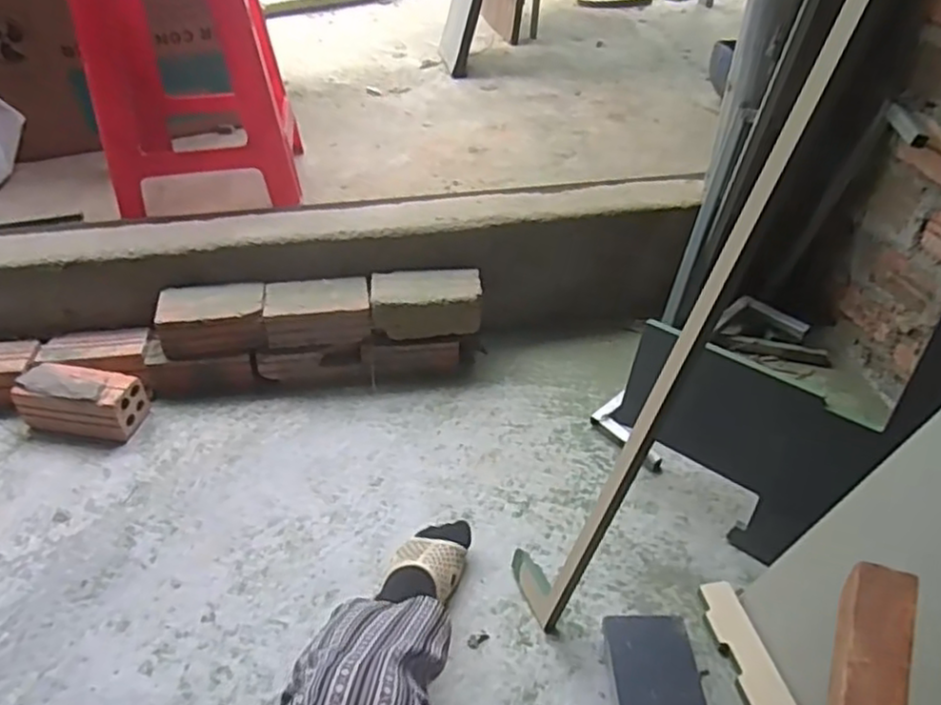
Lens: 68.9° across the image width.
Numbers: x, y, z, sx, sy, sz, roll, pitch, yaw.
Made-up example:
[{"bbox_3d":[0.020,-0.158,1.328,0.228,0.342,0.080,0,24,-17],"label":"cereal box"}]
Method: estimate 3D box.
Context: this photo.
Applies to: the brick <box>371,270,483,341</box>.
[{"bbox_3d":[-0.075,-0.085,1.187,0.185,0.072,0.093,-3,40,-4],"label":"brick"}]

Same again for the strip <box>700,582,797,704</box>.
[{"bbox_3d":[0.323,0.356,0.792,0.048,0.011,0.201,-20,37,4],"label":"strip"}]

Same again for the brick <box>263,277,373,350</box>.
[{"bbox_3d":[-0.257,-0.068,1.167,0.170,0.071,0.089,-5,40,-7],"label":"brick"}]

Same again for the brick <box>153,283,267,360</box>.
[{"bbox_3d":[-0.428,-0.054,1.148,0.172,0.075,0.091,-4,40,-5],"label":"brick"}]

